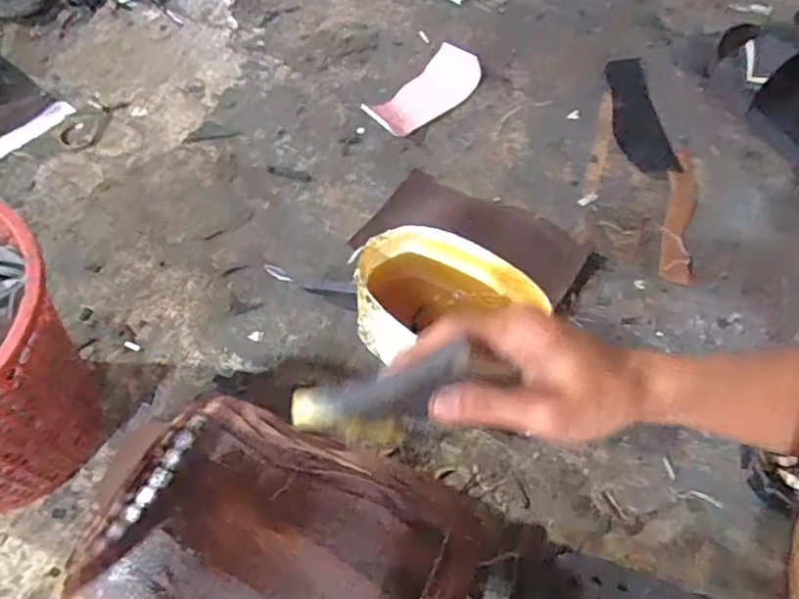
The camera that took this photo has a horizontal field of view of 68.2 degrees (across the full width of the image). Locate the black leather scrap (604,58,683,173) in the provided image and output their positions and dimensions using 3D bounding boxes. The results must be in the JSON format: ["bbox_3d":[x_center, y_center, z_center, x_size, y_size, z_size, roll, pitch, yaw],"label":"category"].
[{"bbox_3d":[0.363,-0.283,0.913,0.082,0.013,0.220,-9,68,-6],"label":"black leather scrap"}]

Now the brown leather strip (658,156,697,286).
[{"bbox_3d":[0.390,-0.122,0.821,0.040,0.009,0.238,15,61,7],"label":"brown leather strip"}]

